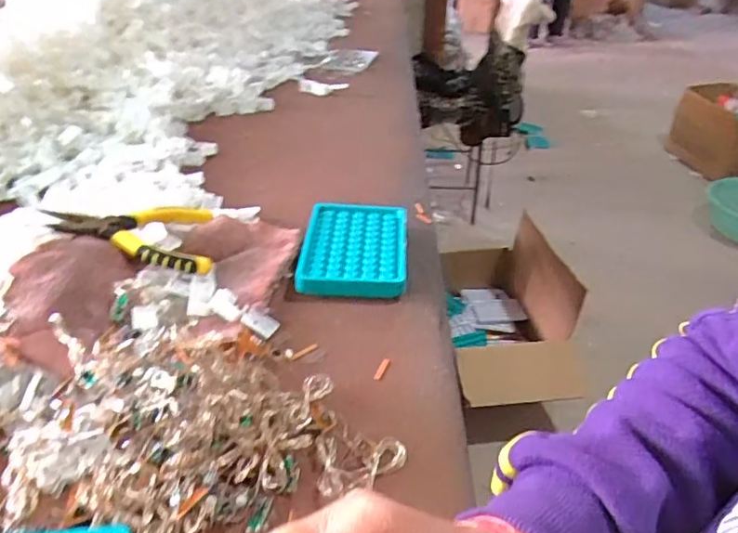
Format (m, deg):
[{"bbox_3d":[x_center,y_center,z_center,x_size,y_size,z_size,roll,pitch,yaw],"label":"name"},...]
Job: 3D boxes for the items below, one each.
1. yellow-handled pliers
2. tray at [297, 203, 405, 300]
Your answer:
[{"bbox_3d":[-0.220,-0.029,0.524,0.143,0.037,0.096,-4,35,-12],"label":"yellow-handled pliers"},{"bbox_3d":[-0.012,-0.018,0.550,0.096,0.028,0.127,3,35,2],"label":"tray"}]

